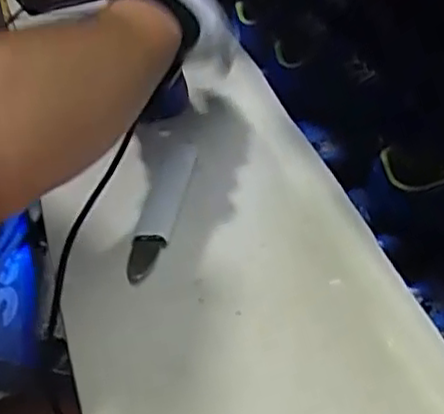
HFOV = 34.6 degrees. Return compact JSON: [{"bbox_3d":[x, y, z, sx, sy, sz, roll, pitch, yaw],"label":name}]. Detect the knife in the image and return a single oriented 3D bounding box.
[{"bbox_3d":[-0.048,-0.002,0.564,0.029,0.009,0.163,4,38,8],"label":"knife"}]

